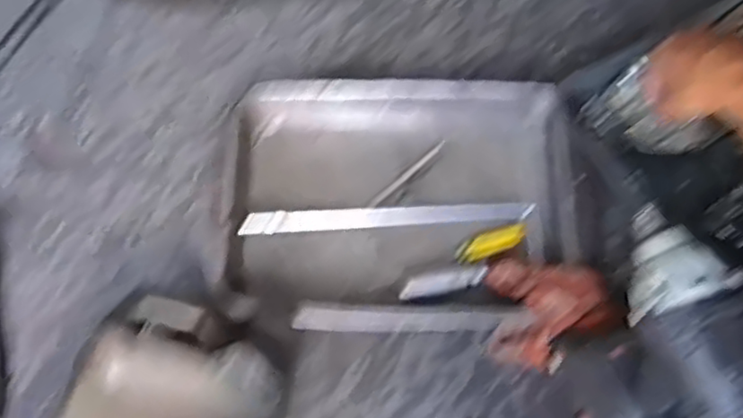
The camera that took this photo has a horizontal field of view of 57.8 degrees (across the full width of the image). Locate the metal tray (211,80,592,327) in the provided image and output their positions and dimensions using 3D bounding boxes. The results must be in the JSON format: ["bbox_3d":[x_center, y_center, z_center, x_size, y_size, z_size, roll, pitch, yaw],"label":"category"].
[{"bbox_3d":[0.027,-0.006,0.676,0.352,0.061,0.247,0,65,-1],"label":"metal tray"}]

